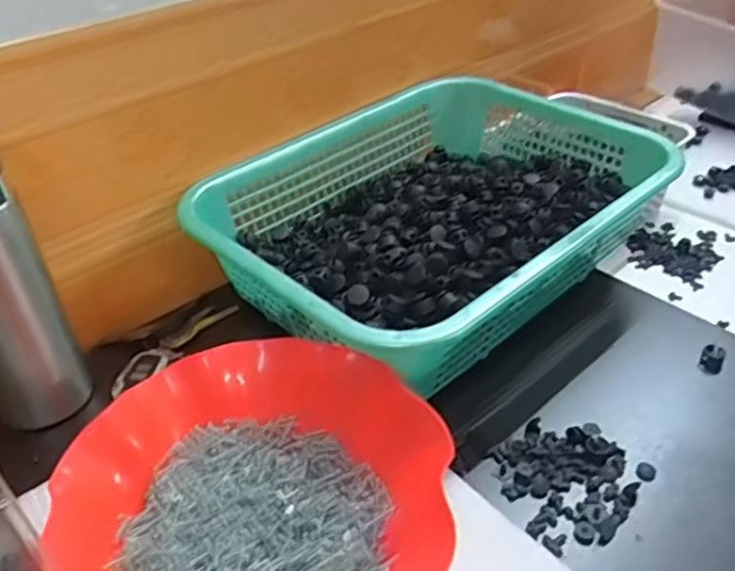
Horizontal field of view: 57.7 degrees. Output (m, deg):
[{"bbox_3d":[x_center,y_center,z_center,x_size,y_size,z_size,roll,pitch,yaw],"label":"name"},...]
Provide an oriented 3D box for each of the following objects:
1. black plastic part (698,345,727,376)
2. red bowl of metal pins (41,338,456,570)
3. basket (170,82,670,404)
[{"bbox_3d":[0.273,0.057,0.527,0.018,0.010,0.023,18,42,24],"label":"black plastic part"},{"bbox_3d":[-0.068,0.127,0.401,0.206,0.065,0.206,-1,38,1],"label":"red bowl of metal pins"},{"bbox_3d":[0.063,-0.069,0.609,0.385,0.084,0.291,-31,47,-32],"label":"basket"}]

